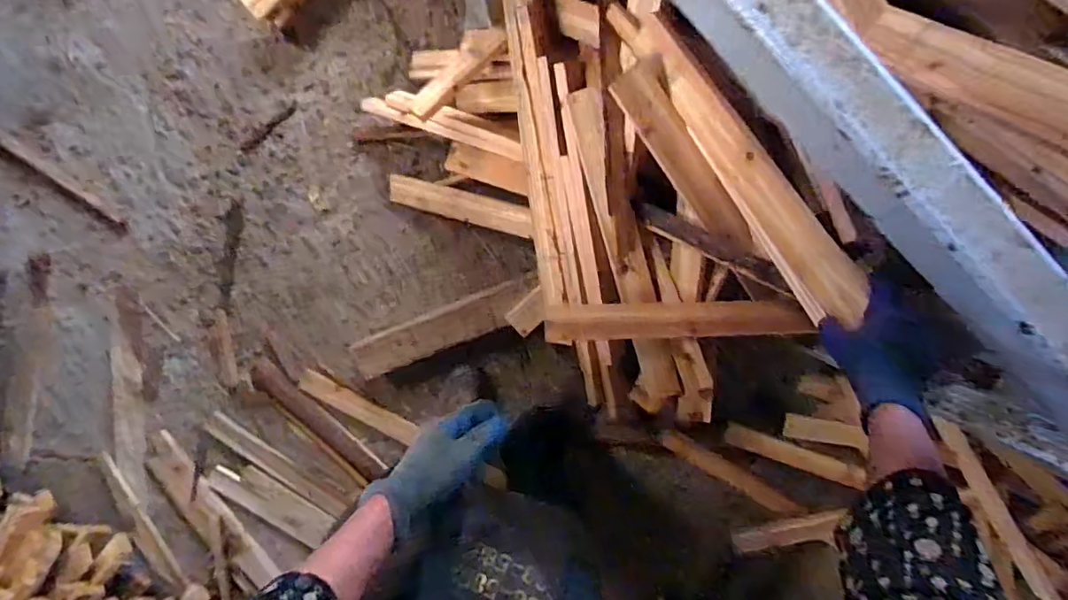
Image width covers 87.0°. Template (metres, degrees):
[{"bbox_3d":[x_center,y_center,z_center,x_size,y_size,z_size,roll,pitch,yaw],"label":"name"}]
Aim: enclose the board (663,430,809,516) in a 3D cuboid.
[{"bbox_3d":[0.366,0.327,1.060,0.262,0.025,0.034,28,99,21],"label":"board"}]

